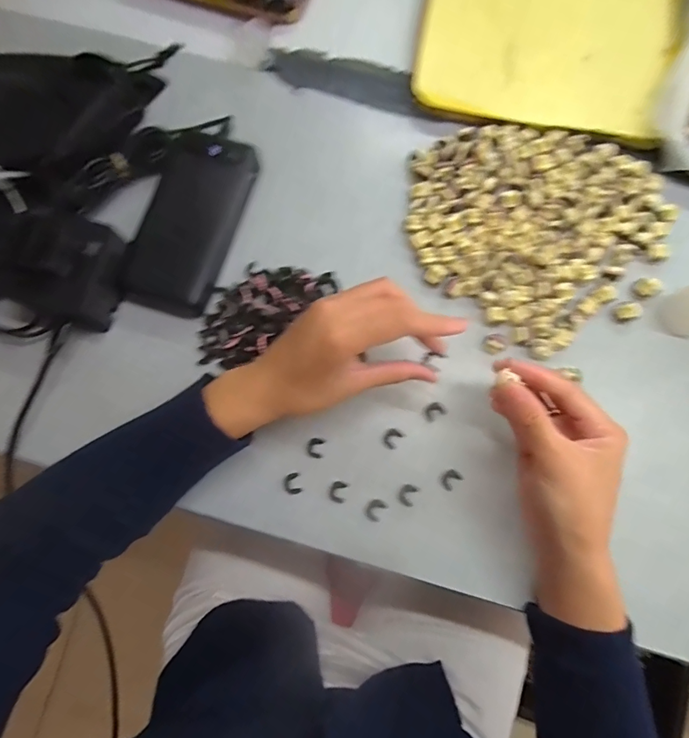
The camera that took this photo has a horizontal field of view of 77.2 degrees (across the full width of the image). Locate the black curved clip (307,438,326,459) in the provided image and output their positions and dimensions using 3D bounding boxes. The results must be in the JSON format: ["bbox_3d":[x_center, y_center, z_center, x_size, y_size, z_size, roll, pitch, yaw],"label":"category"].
[{"bbox_3d":[-0.023,0.063,0.343,0.013,0.004,0.015,9,78,3],"label":"black curved clip"}]

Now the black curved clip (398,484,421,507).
[{"bbox_3d":[0.049,0.098,0.335,0.013,0.004,0.016,23,80,6],"label":"black curved clip"}]

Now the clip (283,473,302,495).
[{"bbox_3d":[-0.041,0.090,0.337,0.013,0.004,0.015,-15,78,-2],"label":"clip"}]

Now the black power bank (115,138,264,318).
[{"bbox_3d":[-0.129,-0.127,0.365,0.070,0.021,0.157,20,79,5],"label":"black power bank"}]

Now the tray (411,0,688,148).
[{"bbox_3d":[0.196,-0.340,0.411,0.230,0.010,0.250,14,79,4],"label":"tray"}]

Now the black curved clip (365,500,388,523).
[{"bbox_3d":[0.024,0.109,0.332,0.014,0.004,0.017,29,80,7],"label":"black curved clip"}]

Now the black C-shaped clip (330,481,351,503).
[{"bbox_3d":[-0.005,0.096,0.336,0.013,0.004,0.016,15,79,4],"label":"black C-shaped clip"}]

